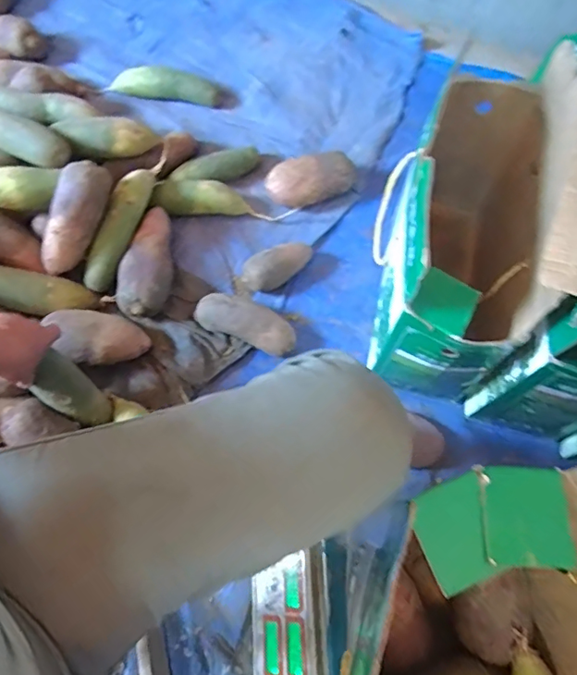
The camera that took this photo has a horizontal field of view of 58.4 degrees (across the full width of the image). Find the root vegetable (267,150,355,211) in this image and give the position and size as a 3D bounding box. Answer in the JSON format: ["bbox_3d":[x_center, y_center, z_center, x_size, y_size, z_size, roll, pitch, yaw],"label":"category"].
[{"bbox_3d":[0.037,-0.266,0.876,0.145,0.073,0.070,-19,69,-10],"label":"root vegetable"}]

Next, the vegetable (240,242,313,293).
[{"bbox_3d":[-0.015,-0.118,0.839,0.126,0.049,0.053,-27,71,-13],"label":"vegetable"}]

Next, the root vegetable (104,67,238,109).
[{"bbox_3d":[-0.219,-0.472,0.971,0.243,0.052,0.047,2,67,-2],"label":"root vegetable"}]

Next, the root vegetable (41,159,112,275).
[{"bbox_3d":[-0.323,-0.177,0.769,0.057,0.054,0.175,25,98,8],"label":"root vegetable"}]

